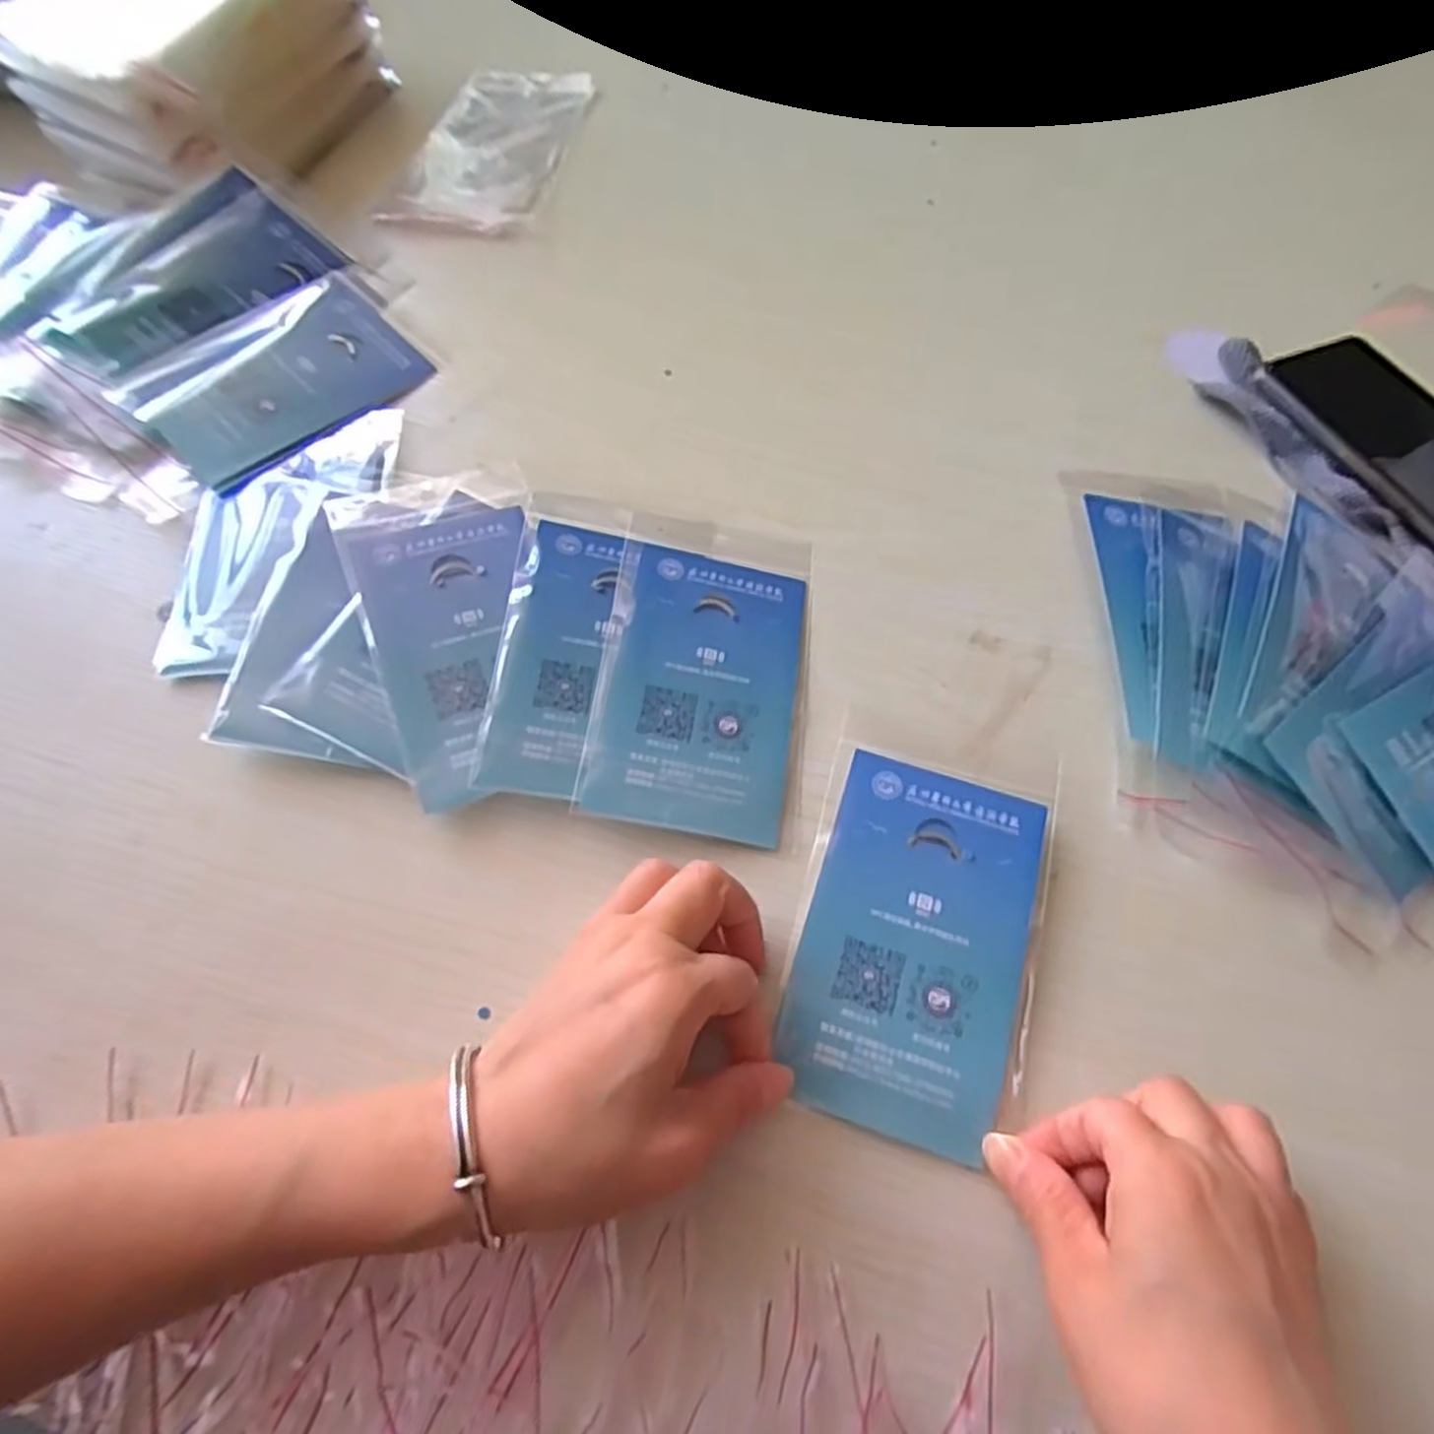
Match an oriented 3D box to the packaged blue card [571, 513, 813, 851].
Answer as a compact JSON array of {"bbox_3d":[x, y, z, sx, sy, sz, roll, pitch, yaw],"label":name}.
[{"bbox_3d":[-0.004,-0.025,0.352,0.089,0.007,0.159,10,62,-6],"label":"packaged blue card"}]

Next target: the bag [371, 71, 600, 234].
[{"bbox_3d":[-0.160,-0.392,0.543,0.111,0.011,0.193,10,63,5],"label":"bag"}]

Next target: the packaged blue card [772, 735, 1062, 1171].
[{"bbox_3d":[0.076,0.081,0.299,0.086,0.005,0.140,14,66,8],"label":"packaged blue card"}]

